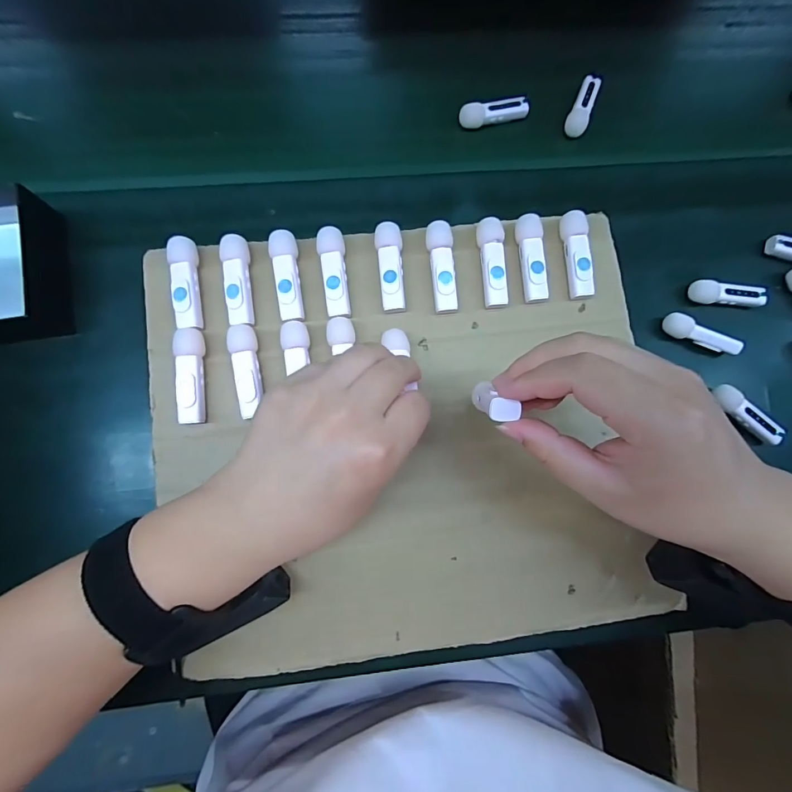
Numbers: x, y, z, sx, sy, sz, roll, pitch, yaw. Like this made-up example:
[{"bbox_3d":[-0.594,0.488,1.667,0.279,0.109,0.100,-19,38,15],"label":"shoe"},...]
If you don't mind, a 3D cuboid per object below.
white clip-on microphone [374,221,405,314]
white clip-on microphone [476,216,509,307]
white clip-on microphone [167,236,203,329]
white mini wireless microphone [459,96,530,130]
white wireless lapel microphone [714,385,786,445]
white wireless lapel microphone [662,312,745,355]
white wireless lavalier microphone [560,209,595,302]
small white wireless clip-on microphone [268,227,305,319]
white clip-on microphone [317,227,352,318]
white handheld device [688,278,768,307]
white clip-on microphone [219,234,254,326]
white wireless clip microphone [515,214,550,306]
[{"bbox_3d":[-0.004,-0.092,0.297,0.019,0.017,0.064,-3,83,-2],"label":"white clip-on microphone"},{"bbox_3d":[0.072,-0.097,0.302,0.018,0.015,0.065,-6,83,-3],"label":"white clip-on microphone"},{"bbox_3d":[-0.145,-0.077,0.286,0.017,0.020,0.062,-7,83,-3],"label":"white clip-on microphone"},{"bbox_3d":[0.091,-0.261,0.377,0.064,0.014,0.019,-12,80,-5],"label":"white mini wireless microphone"},{"bbox_3d":[0.294,0.016,0.347,0.063,0.020,0.018,40,80,5],"label":"white wireless lapel microphone"},{"bbox_3d":[0.261,-0.051,0.351,0.064,0.019,0.019,23,79,1],"label":"white wireless lapel microphone"},{"bbox_3d":[0.135,-0.105,0.306,0.017,0.016,0.065,-5,83,-3],"label":"white wireless lavalier microphone"},{"bbox_3d":[-0.076,-0.084,0.291,0.018,0.015,0.064,-10,83,-3],"label":"small white wireless clip-on microphone"},{"bbox_3d":[-0.043,-0.087,0.293,0.019,0.015,0.064,-9,83,-3],"label":"white clip-on microphone"},{"bbox_3d":[0.290,-0.090,0.359,0.062,0.016,0.022,1,79,-3],"label":"white handheld device"},{"bbox_3d":[-0.111,-0.080,0.289,0.017,0.018,0.062,-5,83,-3],"label":"white clip-on microphone"},{"bbox_3d":[0.100,-0.101,0.303,0.018,0.013,0.063,-6,83,-3],"label":"white wireless clip microphone"}]

